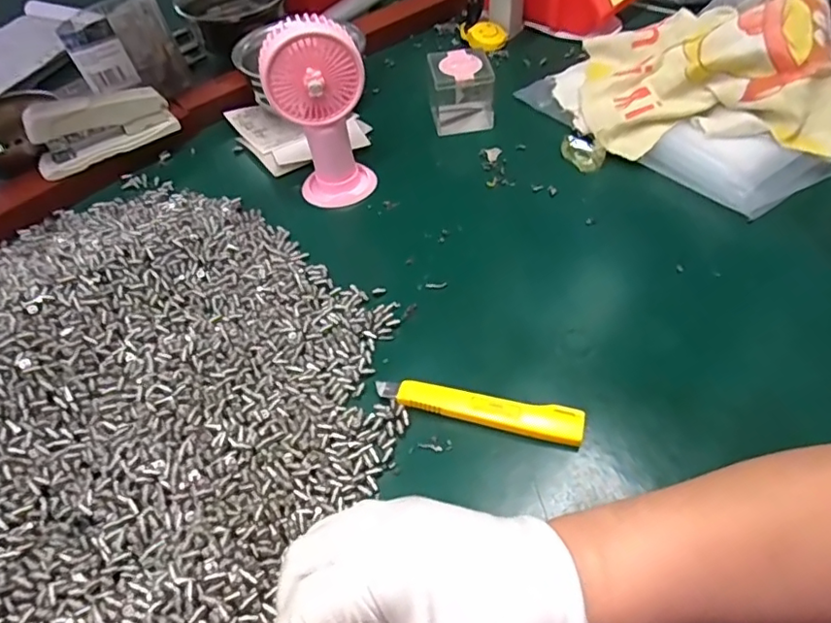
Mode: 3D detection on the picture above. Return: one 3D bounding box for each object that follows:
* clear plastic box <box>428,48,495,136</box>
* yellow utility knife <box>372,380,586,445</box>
[{"bbox_3d":[0.044,-0.214,0.562,0.056,0.056,0.054,-6,49,-1],"label":"clear plastic box"},{"bbox_3d":[0.038,0.059,0.355,0.127,0.012,0.021,9,50,12],"label":"yellow utility knife"}]

